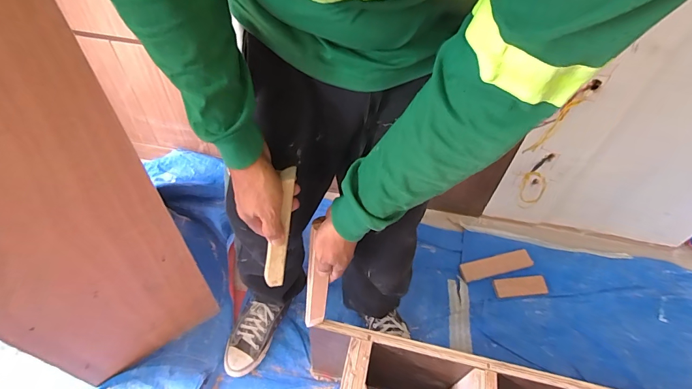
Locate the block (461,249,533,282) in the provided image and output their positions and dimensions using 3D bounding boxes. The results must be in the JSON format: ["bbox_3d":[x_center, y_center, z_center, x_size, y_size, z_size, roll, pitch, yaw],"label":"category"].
[{"bbox_3d":[0.459,0.215,1.121,0.222,0.017,0.062,-11,52,-11],"label":"block"}]

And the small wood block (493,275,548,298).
[{"bbox_3d":[0.513,0.268,1.078,0.146,0.017,0.061,-2,51,-4],"label":"small wood block"}]

